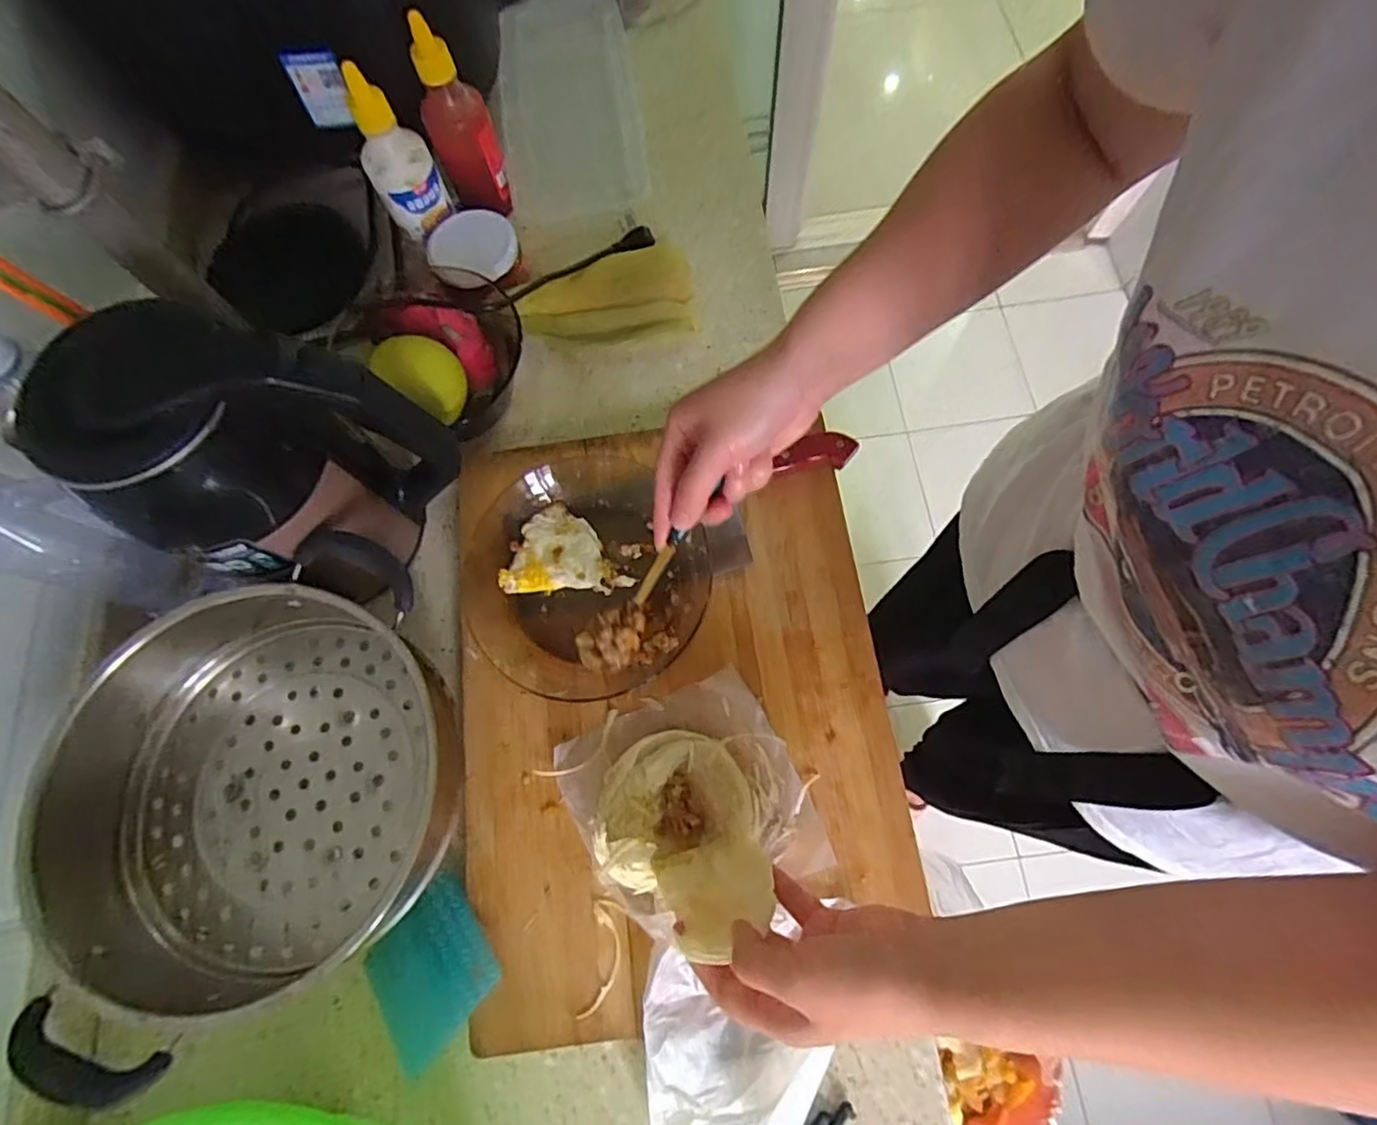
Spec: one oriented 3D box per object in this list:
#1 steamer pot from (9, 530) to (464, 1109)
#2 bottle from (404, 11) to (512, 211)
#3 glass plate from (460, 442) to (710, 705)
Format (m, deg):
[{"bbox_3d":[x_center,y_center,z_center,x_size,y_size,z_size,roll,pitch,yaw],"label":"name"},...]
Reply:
[{"bbox_3d":[-0.305,0.147,0.440,0.264,0.107,0.265,-1,71,2],"label":"steamer pot"},{"bbox_3d":[-0.212,-0.406,0.599,0.061,0.154,0.063,-21,72,-5],"label":"bottle"},{"bbox_3d":[-0.085,0.001,0.512,0.184,0.039,0.205,-32,73,-8],"label":"glass plate"}]

